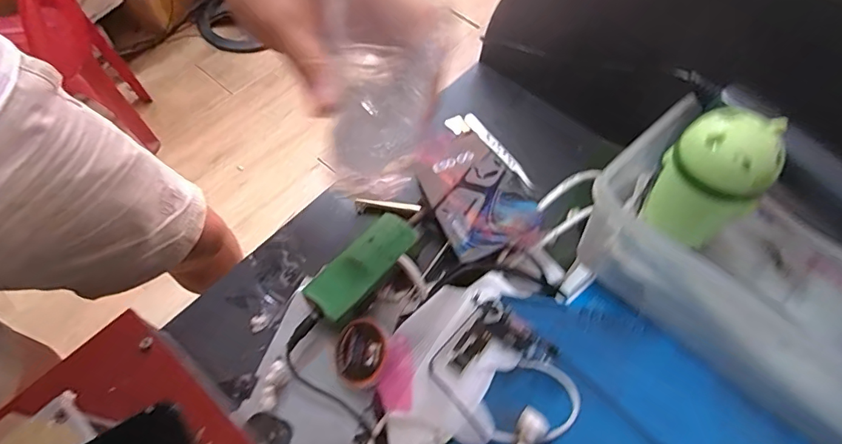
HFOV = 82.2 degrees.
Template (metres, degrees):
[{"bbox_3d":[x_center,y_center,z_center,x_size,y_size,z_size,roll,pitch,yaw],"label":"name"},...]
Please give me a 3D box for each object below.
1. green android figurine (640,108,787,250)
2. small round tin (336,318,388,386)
[{"bbox_3d":[0.176,-0.023,0.297,0.045,0.082,0.049,5,61,0],"label":"green android figurine"},{"bbox_3d":[-0.043,0.095,0.358,0.043,0.007,0.045,-10,68,26],"label":"small round tin"}]

